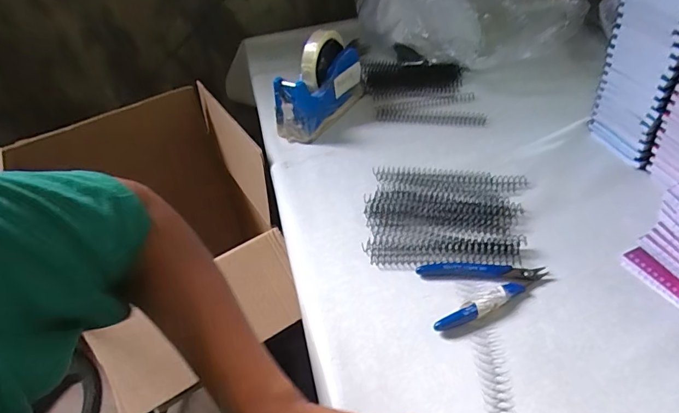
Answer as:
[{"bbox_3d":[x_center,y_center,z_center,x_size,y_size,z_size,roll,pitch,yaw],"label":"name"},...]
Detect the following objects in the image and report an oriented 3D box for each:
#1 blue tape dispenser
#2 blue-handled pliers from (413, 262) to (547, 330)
[{"bbox_3d":[-0.027,-0.179,0.614,0.054,0.110,0.158,22,51,27],"label":"blue tape dispenser"},{"bbox_3d":[0.139,0.076,0.401,0.115,0.013,0.071,-8,43,-1],"label":"blue-handled pliers"}]

